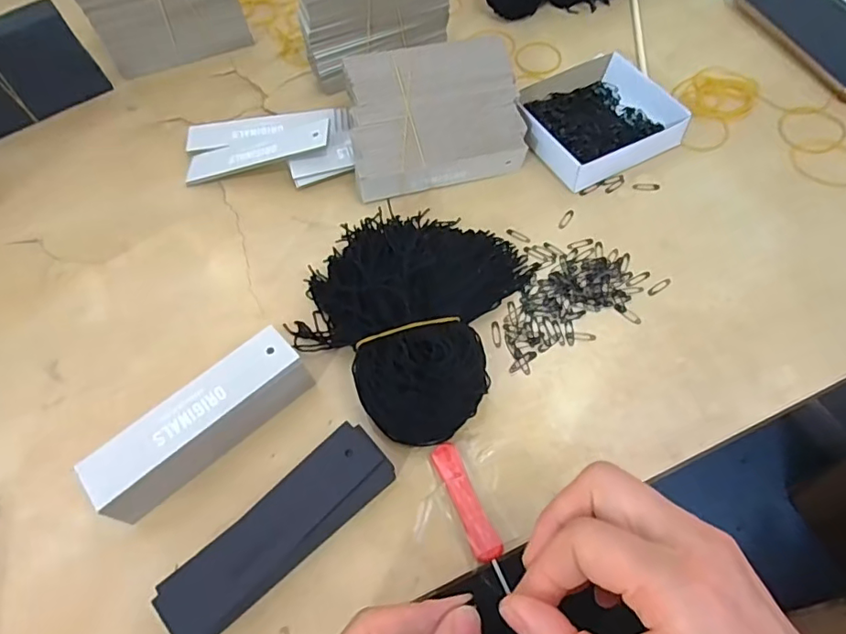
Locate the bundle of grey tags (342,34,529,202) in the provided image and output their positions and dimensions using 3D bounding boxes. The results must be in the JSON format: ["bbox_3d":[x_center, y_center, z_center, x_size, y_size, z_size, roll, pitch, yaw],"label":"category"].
[{"bbox_3d":[0.008,-0.155,0.426,0.133,0.059,0.106,-14,59,-5],"label":"bundle of grey tags"}]

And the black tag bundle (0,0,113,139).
[{"bbox_3d":[-0.358,-0.211,0.474,0.129,0.079,0.037,-32,62,-15],"label":"black tag bundle"}]

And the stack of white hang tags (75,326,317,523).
[{"bbox_3d":[-0.125,0.062,0.315,0.126,0.037,0.039,-36,63,-17],"label":"stack of white hang tags"}]

